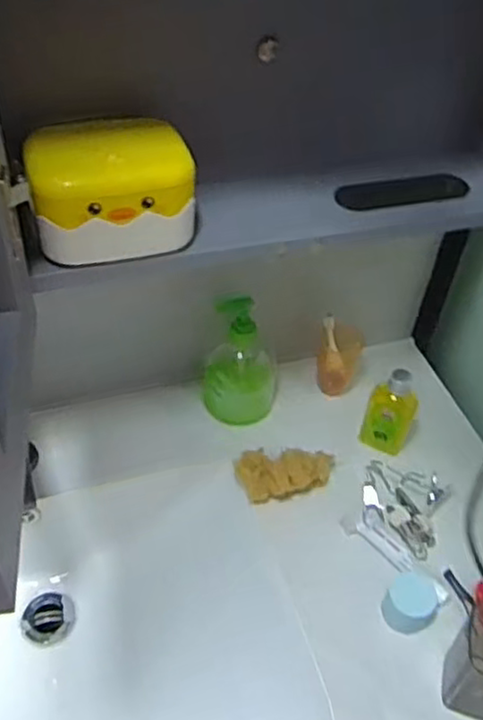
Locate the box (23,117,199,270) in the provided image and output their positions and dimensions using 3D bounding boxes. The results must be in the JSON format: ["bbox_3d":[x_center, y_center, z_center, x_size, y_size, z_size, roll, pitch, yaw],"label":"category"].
[{"bbox_3d":[-0.099,-0.127,0.543,0.126,0.080,0.081,-11,48,-15],"label":"box"}]

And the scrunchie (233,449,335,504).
[{"bbox_3d":[0.052,0.123,0.767,0.115,0.045,0.048,-4,47,-9],"label":"scrunchie"}]

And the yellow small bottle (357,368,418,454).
[{"bbox_3d":[0.171,0.059,0.792,0.052,0.109,0.030,20,48,14],"label":"yellow small bottle"}]

